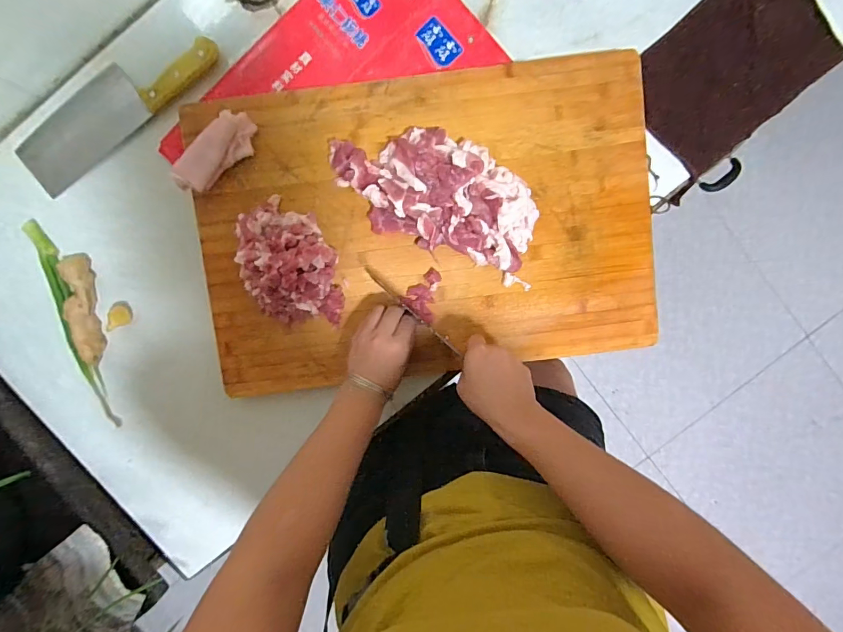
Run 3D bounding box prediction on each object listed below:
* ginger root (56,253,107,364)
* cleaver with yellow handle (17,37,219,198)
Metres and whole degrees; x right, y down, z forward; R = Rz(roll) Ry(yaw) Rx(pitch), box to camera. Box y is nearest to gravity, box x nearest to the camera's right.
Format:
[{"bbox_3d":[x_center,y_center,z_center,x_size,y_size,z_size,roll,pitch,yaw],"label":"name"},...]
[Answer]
[{"bbox_3d":[-0.437,-0.010,0.545,0.029,0.026,0.141,-8,94,2],"label":"ginger root"},{"bbox_3d":[-0.382,-0.263,0.527,0.280,0.024,0.076,-34,93,4],"label":"cleaver with yellow handle"}]

